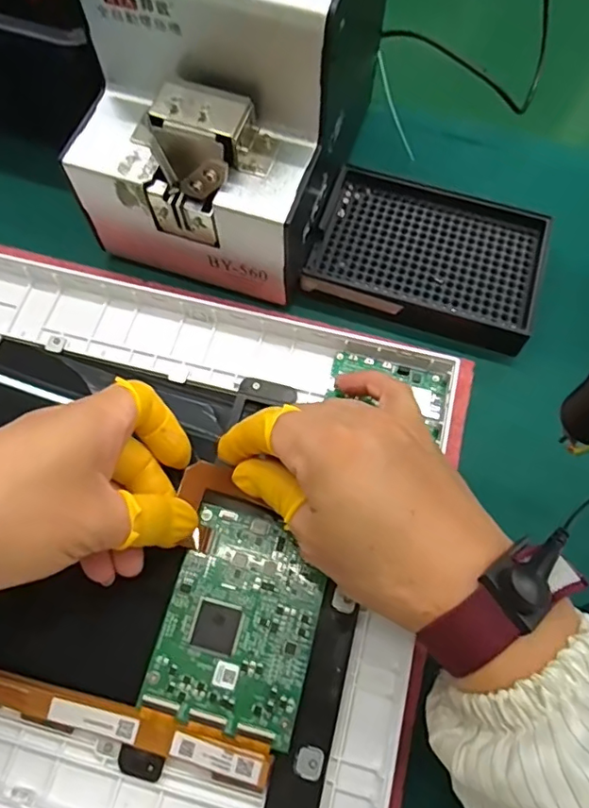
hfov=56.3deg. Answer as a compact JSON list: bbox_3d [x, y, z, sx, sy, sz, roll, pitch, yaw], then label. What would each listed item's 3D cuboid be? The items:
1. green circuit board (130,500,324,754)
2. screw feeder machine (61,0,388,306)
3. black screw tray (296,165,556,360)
[{"bbox_3d":[-0.024,0.100,0.259,0.069,0.004,0.090,15,69,4],"label":"green circuit board"},{"bbox_3d":[-0.033,-0.173,0.302,0.129,0.143,0.172,16,69,5],"label":"screw feeder machine"},{"bbox_3d":[0.084,-0.094,0.344,0.136,0.016,0.104,18,69,6],"label":"black screw tray"}]

